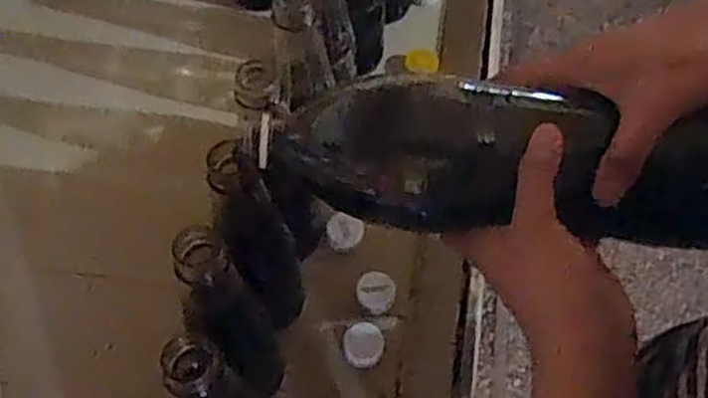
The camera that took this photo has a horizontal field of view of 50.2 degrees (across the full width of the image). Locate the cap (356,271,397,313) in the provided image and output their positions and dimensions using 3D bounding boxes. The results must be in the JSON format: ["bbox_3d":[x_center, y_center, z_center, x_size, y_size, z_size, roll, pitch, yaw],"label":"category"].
[{"bbox_3d":[0.018,0.075,0.610,0.031,0.019,0.028,6,58,3],"label":"cap"}]

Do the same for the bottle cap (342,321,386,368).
[{"bbox_3d":[0.007,0.111,0.583,0.031,0.024,0.032,0,58,0],"label":"bottle cap"}]

